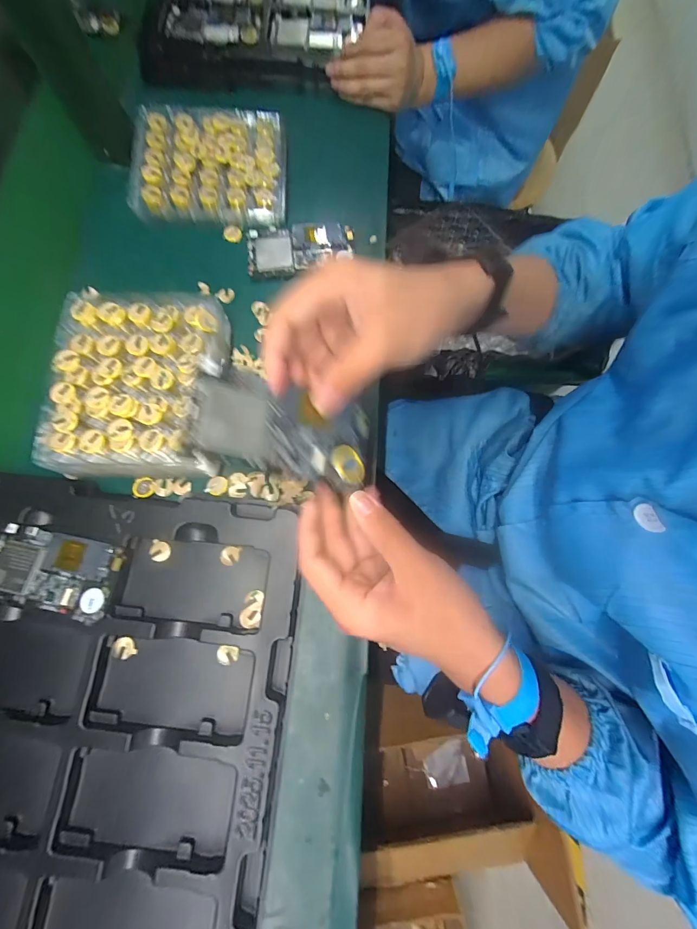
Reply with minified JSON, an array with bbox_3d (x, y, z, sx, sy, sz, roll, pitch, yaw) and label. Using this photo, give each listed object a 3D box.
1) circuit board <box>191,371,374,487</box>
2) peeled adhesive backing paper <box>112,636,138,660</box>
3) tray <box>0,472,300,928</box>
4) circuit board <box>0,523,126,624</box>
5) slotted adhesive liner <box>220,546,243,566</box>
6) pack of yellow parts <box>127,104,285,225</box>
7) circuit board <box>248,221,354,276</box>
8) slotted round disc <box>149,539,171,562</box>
[{"bbox_3d":[-0.039,-0.024,0.251,0.123,0.007,0.060,16,75,-26],"label":"circuit board"},{"bbox_3d":[-0.198,0.162,0.322,0.017,0.005,0.019,-33,77,-7],"label":"peeled adhesive backing paper"},{"bbox_3d":[-0.231,0.296,0.285,0.323,0.039,0.553,7,76,3],"label":"tray"},{"bbox_3d":[-0.266,0.093,0.323,0.123,0.008,0.063,11,77,4],"label":"circuit board"},{"bbox_3d":[-0.110,0.085,0.340,0.017,0.004,0.017,10,76,4],"label":"slotted adhesive liner"},{"bbox_3d":[-0.165,-0.360,0.439,0.174,0.023,0.143,1,80,-5],"label":"pack of yellow parts"},{"bbox_3d":[-0.057,-0.255,0.431,0.120,0.012,0.063,-6,76,0],"label":"circuit board"},{"bbox_3d":[-0.176,0.081,0.341,0.019,0.004,0.018,0,76,1],"label":"slotted round disc"}]

